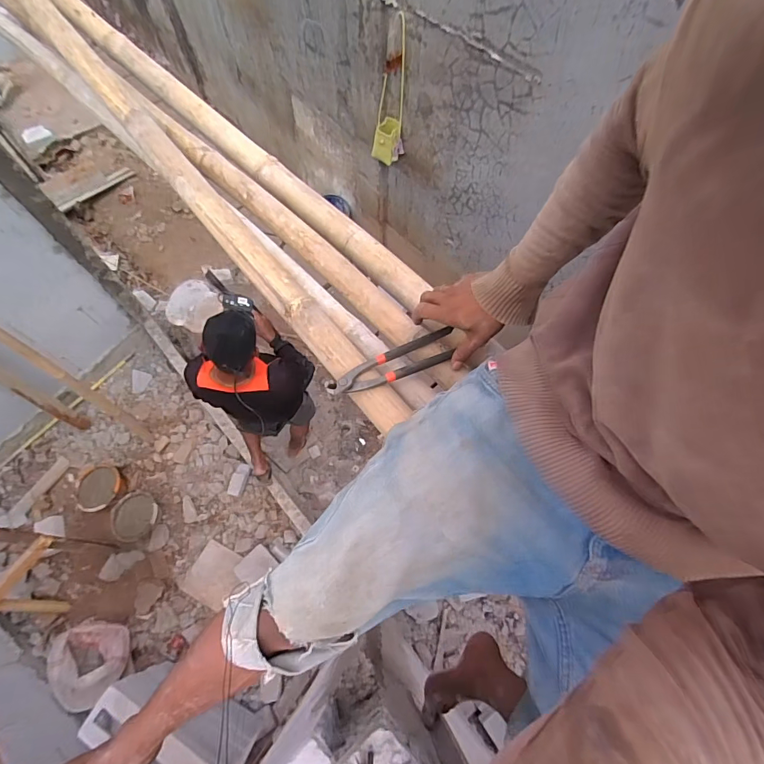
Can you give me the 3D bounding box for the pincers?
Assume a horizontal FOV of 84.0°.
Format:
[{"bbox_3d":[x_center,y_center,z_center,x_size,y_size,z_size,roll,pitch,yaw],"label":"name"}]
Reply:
[{"bbox_3d":[0.017,-0.024,0.627,0.206,0.021,0.048,-23,68,-15],"label":"pincers"}]

